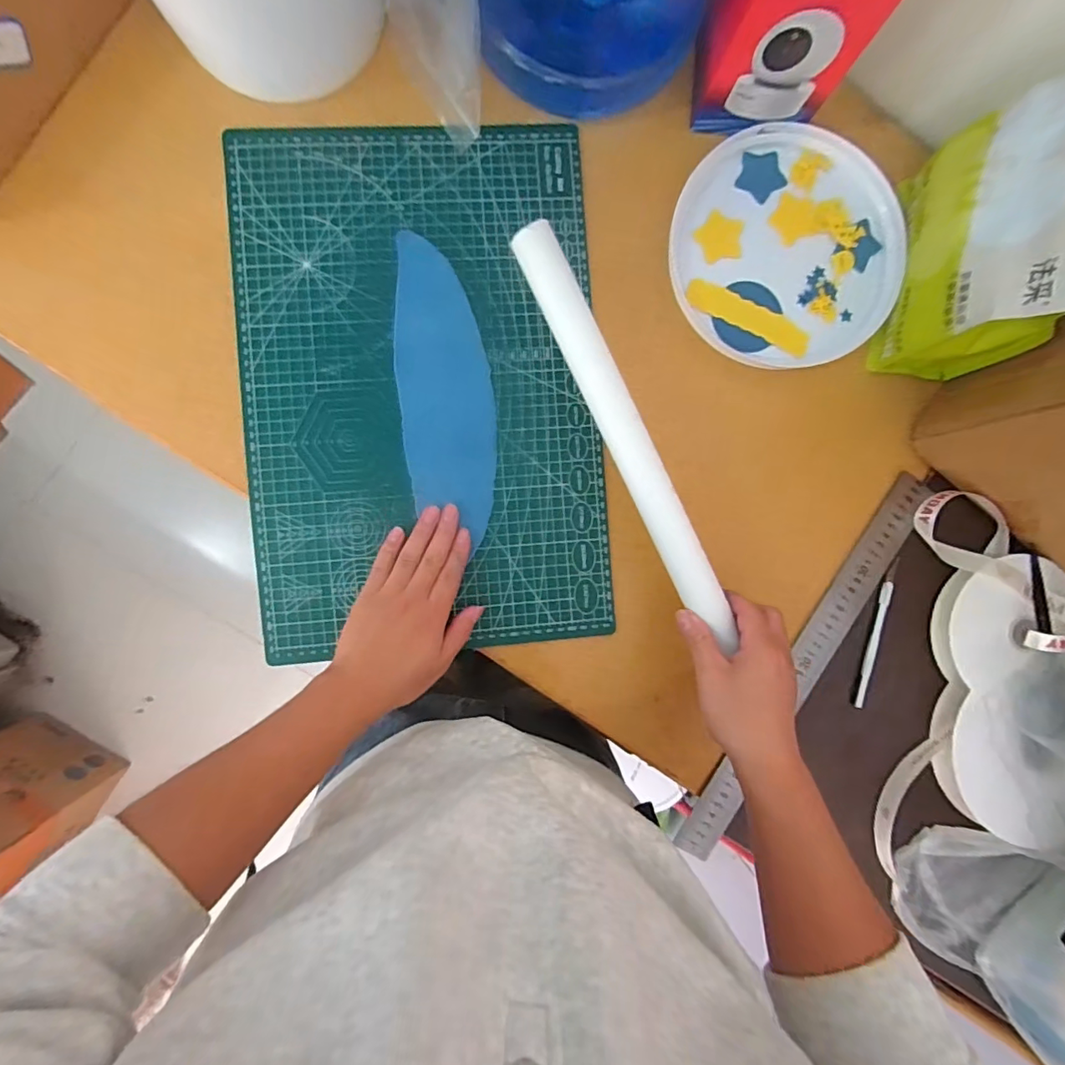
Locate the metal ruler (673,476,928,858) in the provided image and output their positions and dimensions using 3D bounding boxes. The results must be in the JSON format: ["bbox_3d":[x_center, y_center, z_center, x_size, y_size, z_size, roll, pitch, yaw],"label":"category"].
[{"bbox_3d":[0.253,0.121,0.463,0.036,0.006,0.403,33,88,-4],"label":"metal ruler"}]

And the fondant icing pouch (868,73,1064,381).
[{"bbox_3d":[0.357,-0.227,0.384,0.063,0.164,0.182,9,90,-4],"label":"fondant icing pouch"}]

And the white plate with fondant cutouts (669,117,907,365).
[{"bbox_3d":[0.233,-0.258,0.452,0.202,0.018,0.212,0,90,-4],"label":"white plate with fondant cutouts"}]

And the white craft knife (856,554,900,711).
[{"bbox_3d":[0.322,0.094,0.470,0.011,0.004,0.141,16,89,-4],"label":"white craft knife"}]

